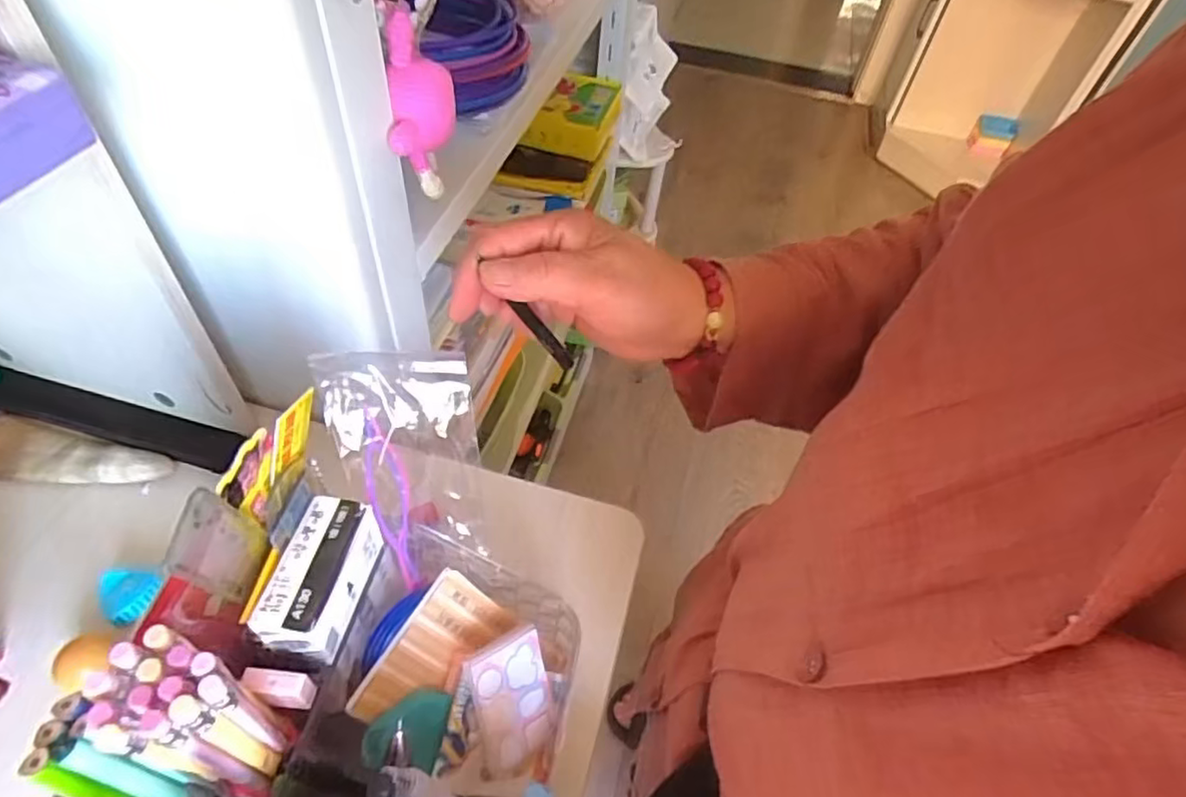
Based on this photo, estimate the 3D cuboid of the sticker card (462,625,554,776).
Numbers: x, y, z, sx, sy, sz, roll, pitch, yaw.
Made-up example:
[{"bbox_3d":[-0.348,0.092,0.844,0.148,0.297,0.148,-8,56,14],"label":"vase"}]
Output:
[{"bbox_3d":[-0.040,0.150,0.321,0.041,0.007,0.062,-17,98,-38],"label":"sticker card"}]

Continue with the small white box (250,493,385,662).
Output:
[{"bbox_3d":[-0.115,0.076,0.270,0.029,0.035,0.060,12,51,4],"label":"small white box"}]

